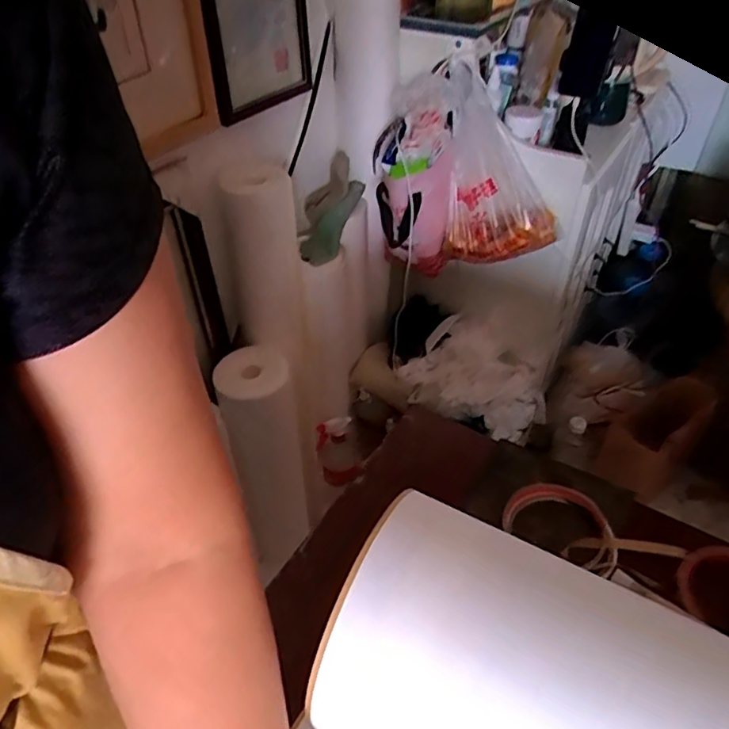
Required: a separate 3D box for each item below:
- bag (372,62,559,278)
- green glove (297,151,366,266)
[{"bbox_3d":[0.189,-0.353,1.152,0.327,0.328,0.240,-3,43,-3],"label":"bag"},{"bbox_3d":[-0.065,-0.308,1.156,0.084,0.068,0.243,11,58,12],"label":"green glove"}]

